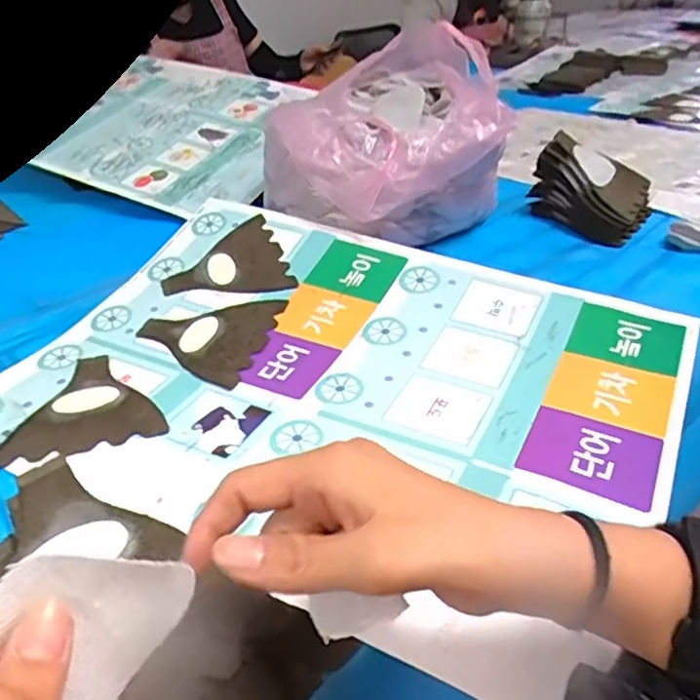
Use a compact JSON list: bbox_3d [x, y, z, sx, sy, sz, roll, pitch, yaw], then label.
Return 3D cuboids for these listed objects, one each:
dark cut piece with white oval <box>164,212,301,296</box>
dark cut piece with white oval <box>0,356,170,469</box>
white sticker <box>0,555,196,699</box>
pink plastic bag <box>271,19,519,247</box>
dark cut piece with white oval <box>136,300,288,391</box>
[{"bbox_3d":[-0.134,-0.087,0.649,0.126,0.004,0.121,-21,52,-9],"label":"dark cut piece with white oval"},{"bbox_3d":[-0.217,0.041,0.504,0.120,0.005,0.123,-12,34,-12],"label":"dark cut piece with white oval"},{"bbox_3d":[-0.079,0.089,0.202,0.054,0.057,0.006,-21,7,-29],"label":"white sticker"},{"bbox_3d":[0.038,-0.255,0.737,0.273,0.160,0.293,-7,33,-4],"label":"pink plastic bag"},{"bbox_3d":[-0.139,-0.012,0.571,0.126,0.007,0.120,4,39,14],"label":"dark cut piece with white oval"}]

